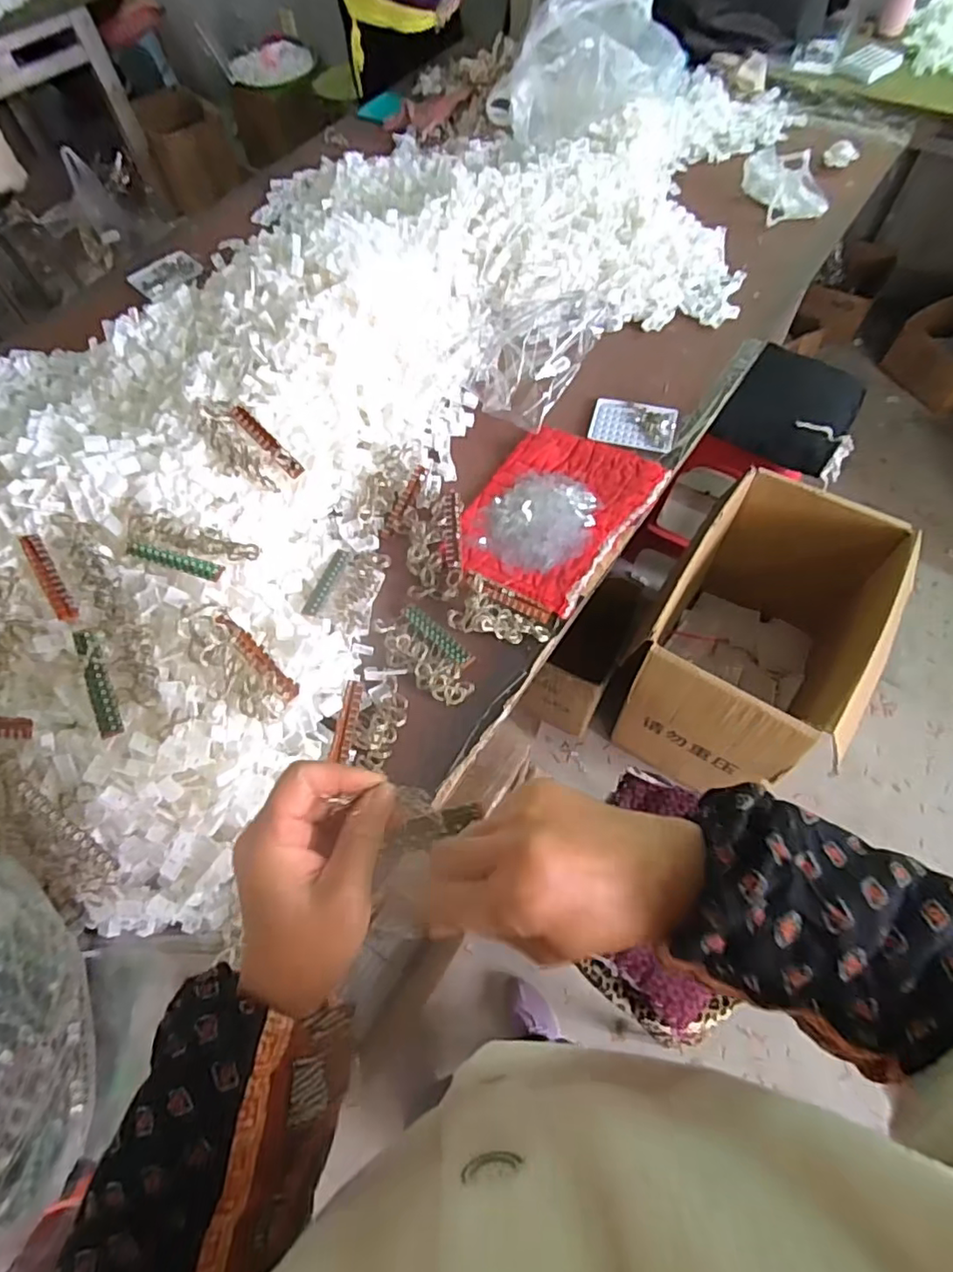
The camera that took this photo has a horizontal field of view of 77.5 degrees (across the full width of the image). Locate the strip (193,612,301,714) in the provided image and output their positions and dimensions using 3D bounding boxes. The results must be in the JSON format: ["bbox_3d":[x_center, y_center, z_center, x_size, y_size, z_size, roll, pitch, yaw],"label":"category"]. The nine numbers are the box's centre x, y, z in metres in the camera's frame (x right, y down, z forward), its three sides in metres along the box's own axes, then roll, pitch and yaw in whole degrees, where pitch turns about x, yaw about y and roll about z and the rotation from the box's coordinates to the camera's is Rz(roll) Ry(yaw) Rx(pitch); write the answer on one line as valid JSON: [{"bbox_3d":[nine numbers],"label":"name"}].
[{"bbox_3d":[-0.266,0.034,0.662,0.068,0.045,0.134,-43,93,-18],"label":"strip"}]

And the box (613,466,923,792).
[{"bbox_3d":[0.565,0.024,1.233,0.376,0.447,0.552,34,69,18],"label":"box"}]

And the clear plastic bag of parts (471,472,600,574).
[{"bbox_3d":[0.094,-0.176,0.863,0.155,0.024,0.180,28,67,16],"label":"clear plastic bag of parts"}]

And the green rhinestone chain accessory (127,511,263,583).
[{"bbox_3d":[-0.340,-0.103,0.696,0.158,0.028,0.054,13,64,9],"label":"green rhinestone chain accessory"}]

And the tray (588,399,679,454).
[{"bbox_3d":[0.254,-0.342,0.957,0.132,0.004,0.100,11,63,8],"label":"tray"}]

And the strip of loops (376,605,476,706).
[{"bbox_3d":[-0.063,0.023,0.771,0.151,0.013,0.075,41,71,21],"label":"strip of loops"}]

